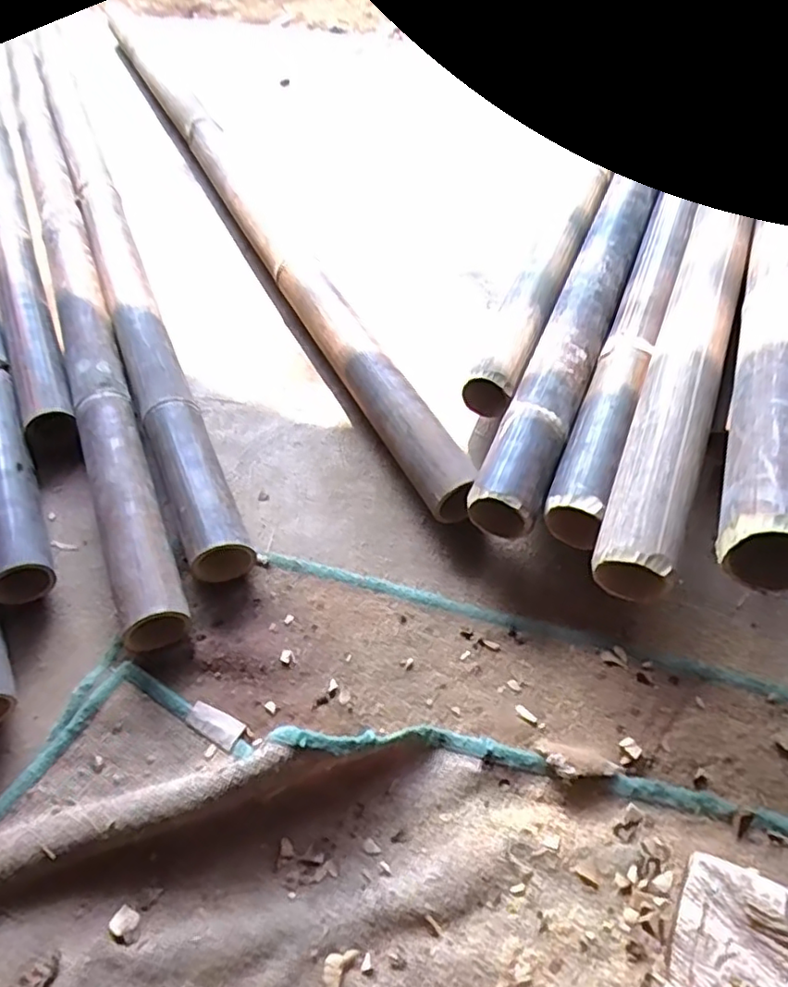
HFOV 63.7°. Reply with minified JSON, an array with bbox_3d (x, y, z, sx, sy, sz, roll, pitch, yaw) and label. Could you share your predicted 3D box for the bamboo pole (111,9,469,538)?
[{"bbox_3d":[-0.232,-0.461,0.978,0.062,0.055,1.352,-25,56,-11],"label":"bamboo pole"}]

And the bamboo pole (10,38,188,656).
[{"bbox_3d":[-0.484,-0.371,0.943,0.065,0.064,1.353,-22,55,-10],"label":"bamboo pole"}]

